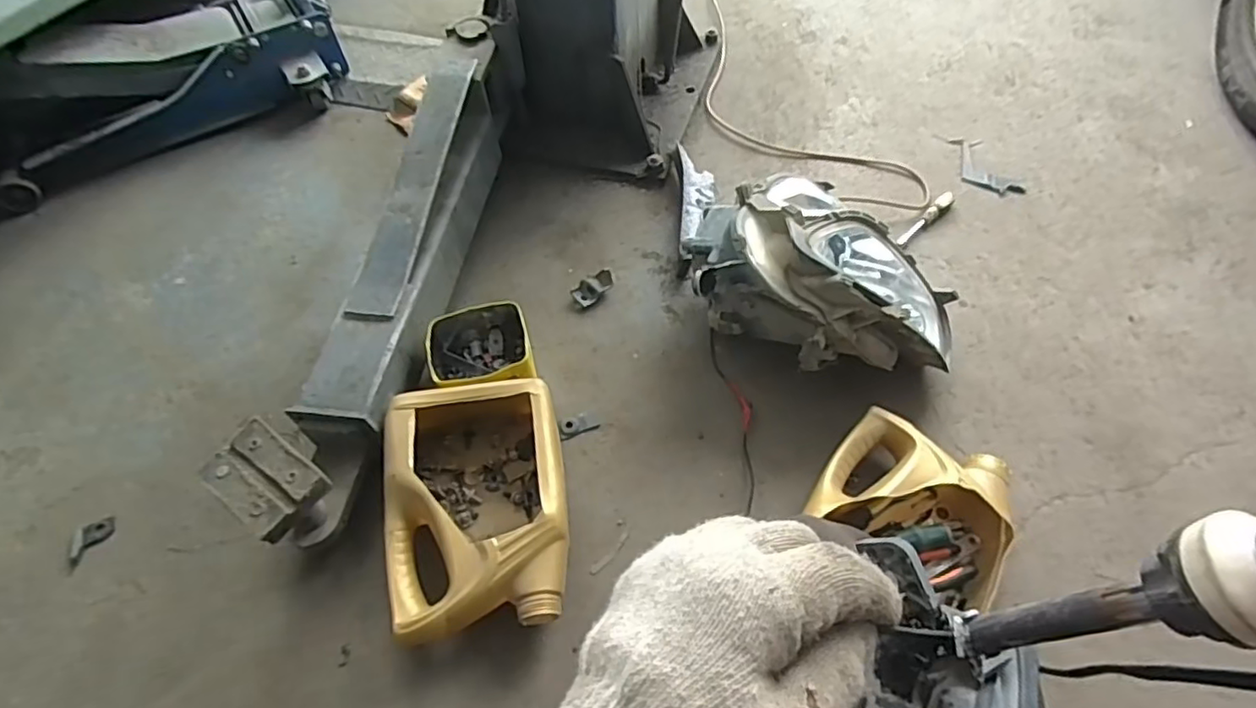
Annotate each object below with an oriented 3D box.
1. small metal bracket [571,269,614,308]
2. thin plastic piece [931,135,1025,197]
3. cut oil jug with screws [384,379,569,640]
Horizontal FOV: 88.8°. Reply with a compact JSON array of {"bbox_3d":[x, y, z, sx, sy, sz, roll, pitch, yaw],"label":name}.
[{"bbox_3d":[-0.053,-0.105,1.013,0.070,0.029,0.036,-35,60,-20],"label":"small metal bracket"},{"bbox_3d":[0.631,-0.345,1.165,0.085,0.006,0.179,-12,55,-6],"label":"thin plastic piece"},{"bbox_3d":[-0.179,0.175,0.777,0.203,0.103,0.302,-9,55,-3],"label":"cut oil jug with screws"}]

